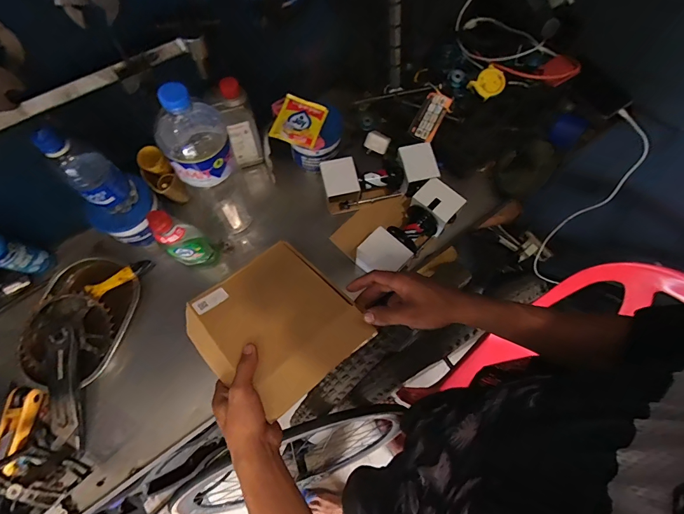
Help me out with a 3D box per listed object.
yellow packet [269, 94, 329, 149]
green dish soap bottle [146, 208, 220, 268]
[{"bbox_3d":[-0.075,-0.240,0.641,0.083,0.014,0.091,20,71,7],"label":"yellow packet"},{"bbox_3d":[-0.258,-0.028,0.588,0.054,0.167,0.064,38,74,13],"label":"green dish soap bottle"}]

